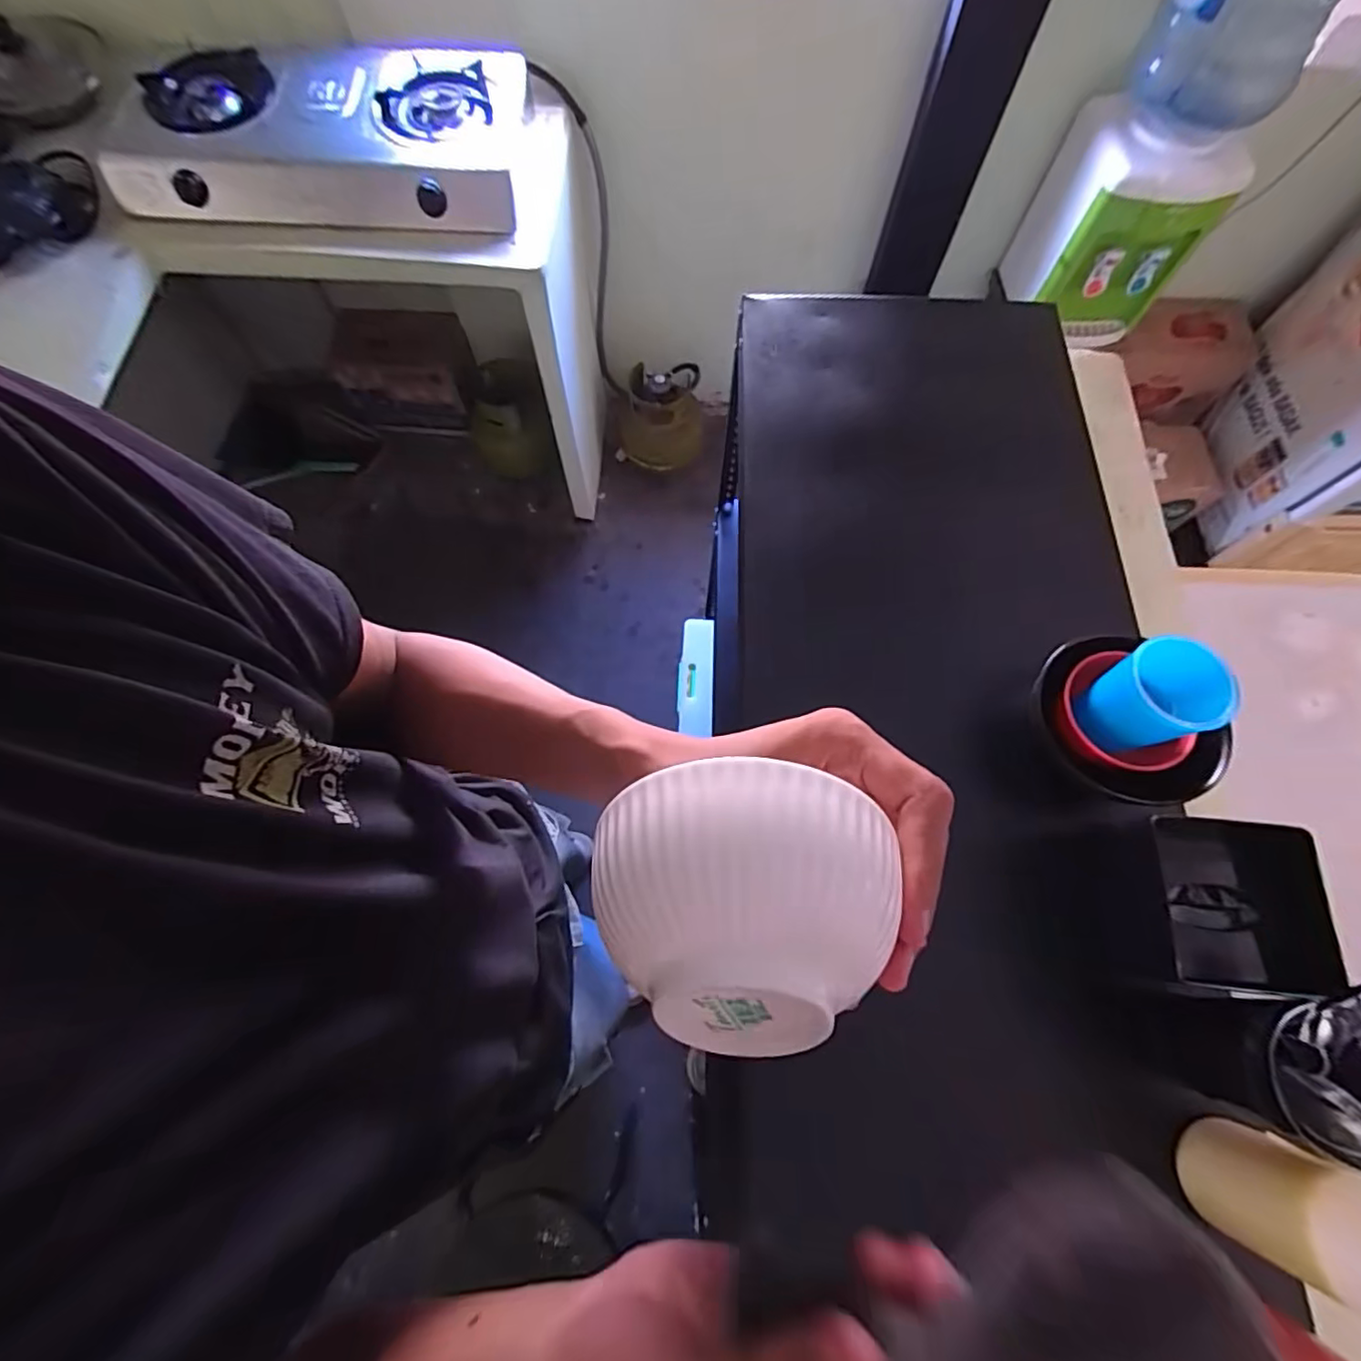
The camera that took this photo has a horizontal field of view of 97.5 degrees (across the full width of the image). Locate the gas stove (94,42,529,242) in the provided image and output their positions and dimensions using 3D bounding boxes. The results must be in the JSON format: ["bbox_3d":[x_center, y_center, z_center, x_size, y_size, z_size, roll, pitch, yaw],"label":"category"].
[{"bbox_3d":[-0.682,-1.034,1.121,0.758,0.108,0.373,-2,70,-1],"label":"gas stove"}]

